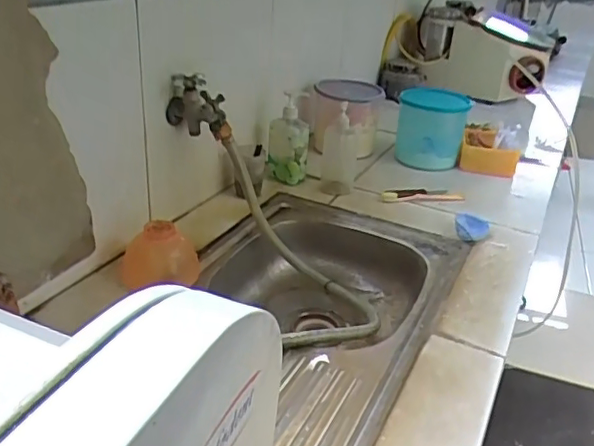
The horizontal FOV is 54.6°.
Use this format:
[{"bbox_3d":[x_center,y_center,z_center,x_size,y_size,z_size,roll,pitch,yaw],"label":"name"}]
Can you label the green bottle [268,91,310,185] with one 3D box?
[{"bbox_3d":[-0.018,-0.185,1.261,0.085,0.183,0.100,4,29,-2],"label":"green bottle"}]

